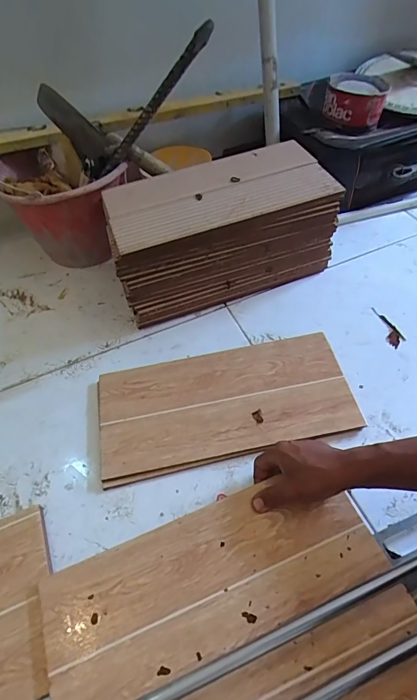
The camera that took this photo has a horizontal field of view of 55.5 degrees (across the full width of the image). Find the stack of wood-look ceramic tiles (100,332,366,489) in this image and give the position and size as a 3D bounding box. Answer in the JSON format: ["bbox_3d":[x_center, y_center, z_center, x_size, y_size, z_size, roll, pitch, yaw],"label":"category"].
[{"bbox_3d":[0.026,0.084,0.638,0.388,0.021,0.187,-12,52,-3],"label":"stack of wood-look ceramic tiles"}]

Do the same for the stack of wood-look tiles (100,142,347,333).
[{"bbox_3d":[0.019,-0.228,0.774,0.405,0.190,0.204,-18,53,-8],"label":"stack of wood-look tiles"}]

